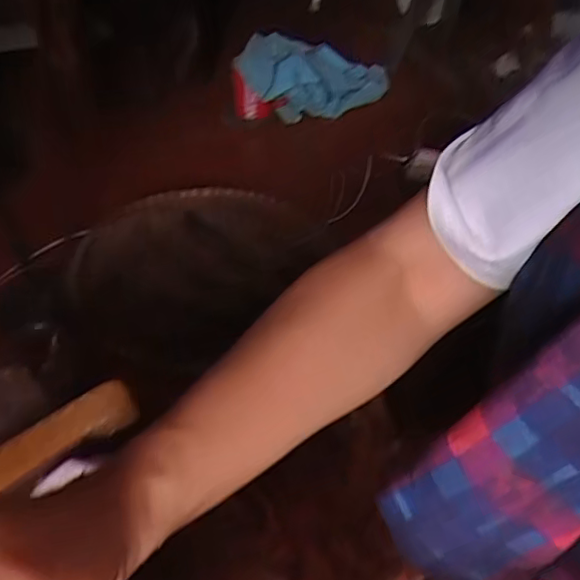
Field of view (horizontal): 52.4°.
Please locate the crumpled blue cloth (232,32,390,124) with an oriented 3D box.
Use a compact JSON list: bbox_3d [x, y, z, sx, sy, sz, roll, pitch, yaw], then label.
[{"bbox_3d":[0.059,-0.372,1.077,0.338,0.147,0.067,-11,44,-35],"label":"crumpled blue cloth"}]

